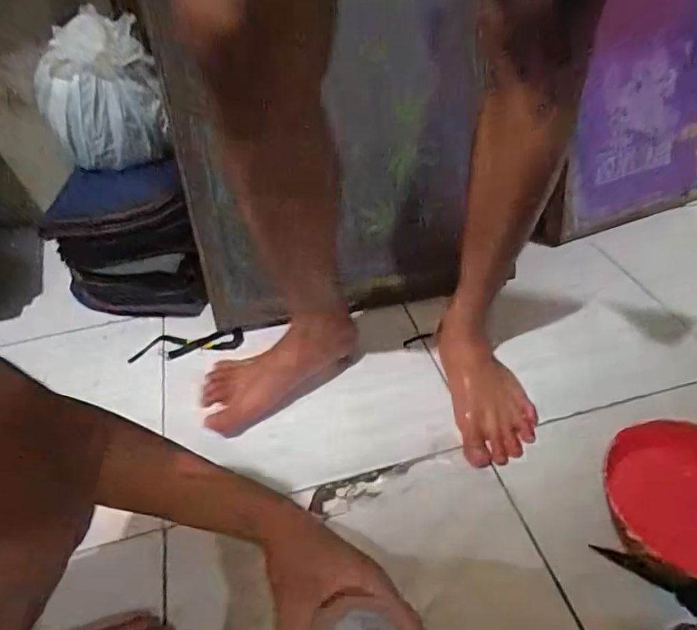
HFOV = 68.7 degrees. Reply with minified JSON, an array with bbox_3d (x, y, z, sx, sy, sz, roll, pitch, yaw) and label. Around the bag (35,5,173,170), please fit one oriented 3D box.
[{"bbox_3d":[-0.393,-0.349,0.810,0.179,0.188,0.120,-9,43,-6],"label":"bag"}]

